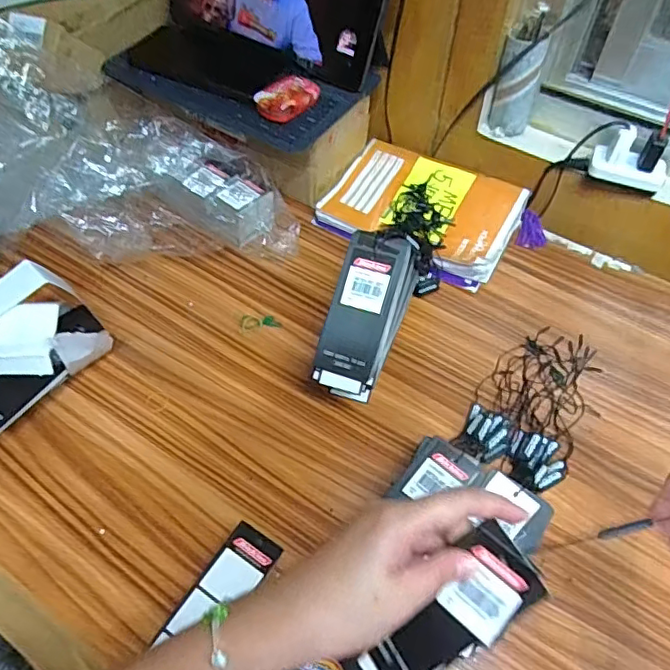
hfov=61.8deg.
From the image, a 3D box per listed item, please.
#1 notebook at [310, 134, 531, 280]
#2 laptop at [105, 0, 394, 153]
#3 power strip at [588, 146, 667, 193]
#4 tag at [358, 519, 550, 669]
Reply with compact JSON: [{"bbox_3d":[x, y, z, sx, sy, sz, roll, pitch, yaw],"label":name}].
[{"bbox_3d":[0.102,-0.147,0.643,0.207,0.028,0.146,26,58,17],"label":"notebook"},{"bbox_3d":[-0.101,-0.337,0.573,0.275,0.159,0.184,32,60,20],"label":"laptop"},{"bbox_3d":[0.296,-0.169,0.568,0.072,0.023,0.034,27,58,17],"label":"power strip"},{"bbox_3d":[0.063,0.160,0.312,0.044,0.007,0.118,45,104,27],"label":"tag"}]

